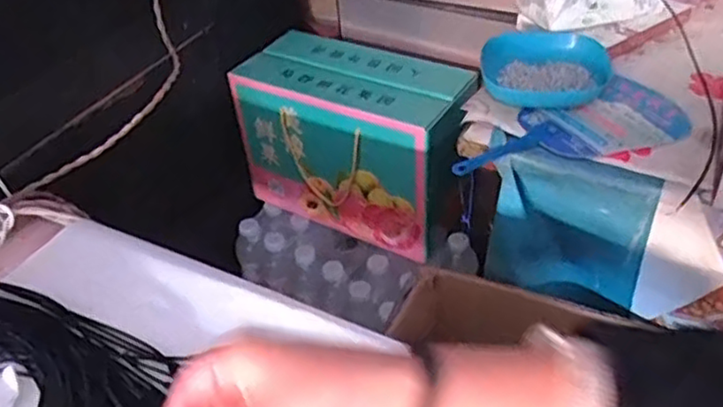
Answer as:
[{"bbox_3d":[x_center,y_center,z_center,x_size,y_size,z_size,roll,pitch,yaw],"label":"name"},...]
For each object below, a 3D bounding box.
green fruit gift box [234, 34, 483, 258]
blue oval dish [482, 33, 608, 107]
[{"bbox_3d":[-0.007,-0.100,1.025,0.328,0.230,0.170,19,46,25],"label":"green fruit gift box"},{"bbox_3d":[0.208,-0.157,0.761,0.137,0.032,0.140,6,42,12],"label":"blue oval dish"}]

